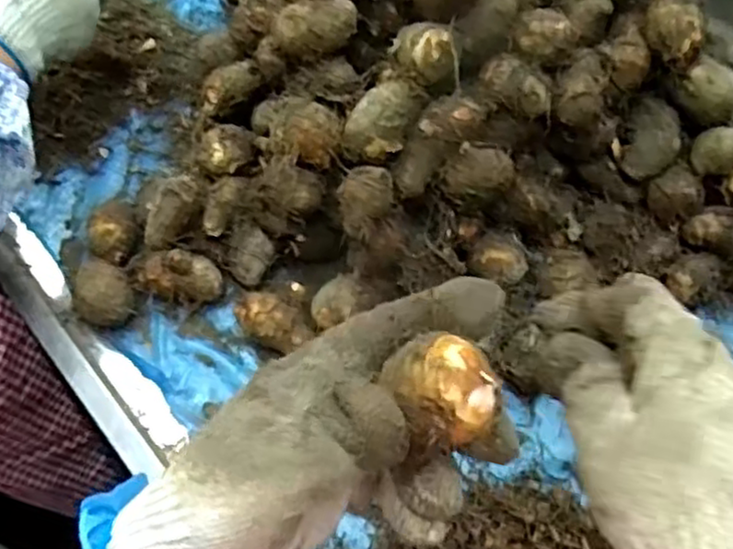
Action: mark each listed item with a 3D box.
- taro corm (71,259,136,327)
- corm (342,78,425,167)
[{"bbox_3d":[-0.206,0.017,0.563,0.045,0.036,0.045,-1,60,3],"label":"taro corm"},{"bbox_3d":[0.010,-0.106,0.497,0.040,0.034,0.054,19,63,14],"label":"corm"}]

